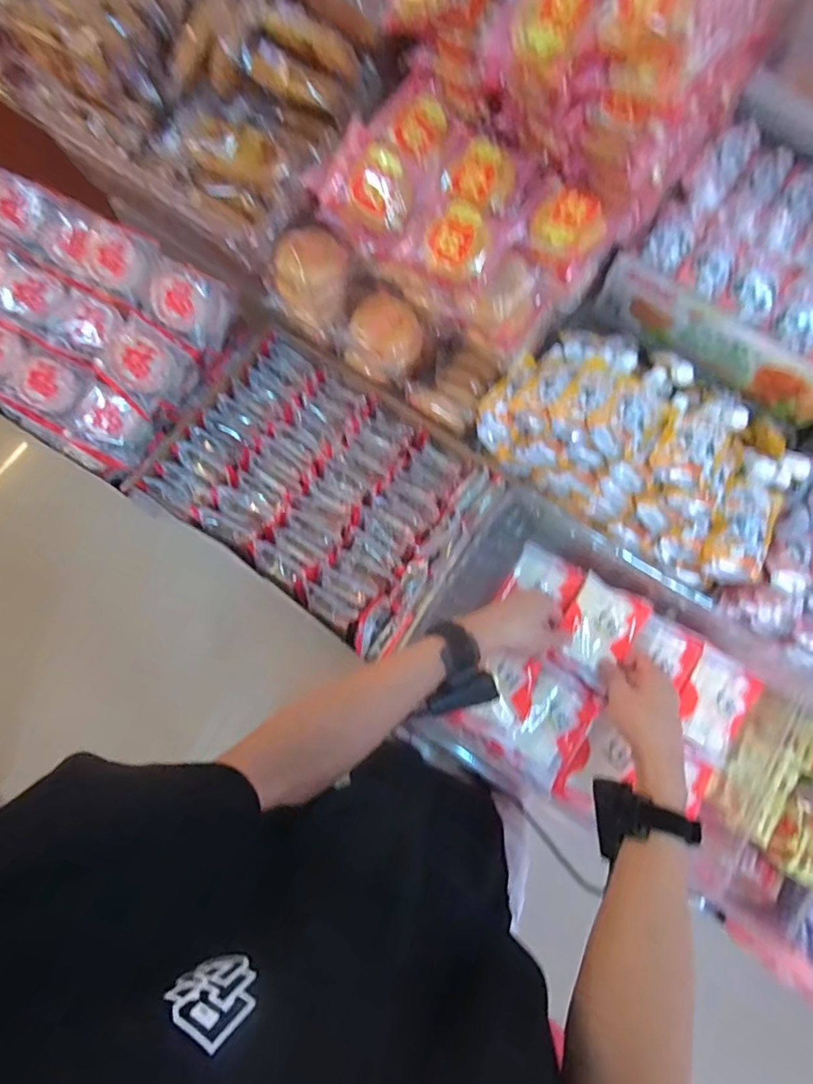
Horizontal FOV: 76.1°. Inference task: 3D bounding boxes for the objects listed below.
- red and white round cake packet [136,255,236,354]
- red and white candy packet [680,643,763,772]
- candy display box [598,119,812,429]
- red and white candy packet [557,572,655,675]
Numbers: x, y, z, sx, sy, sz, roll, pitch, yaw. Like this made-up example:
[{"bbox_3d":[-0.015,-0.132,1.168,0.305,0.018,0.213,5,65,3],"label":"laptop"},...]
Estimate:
[{"bbox_3d":[-0.255,-0.277,0.600,0.095,0.047,0.080,28,80,5],"label":"red and white round cake packet"},{"bbox_3d":[0.336,0.179,0.565,0.077,0.019,0.108,31,80,5],"label":"red and white candy packet"},{"bbox_3d":[0.416,-0.305,0.592,0.280,0.090,0.238,37,81,6],"label":"candy display box"},{"bbox_3d":[0.215,0.092,0.575,0.071,0.021,0.097,32,80,5],"label":"red and white candy packet"}]

